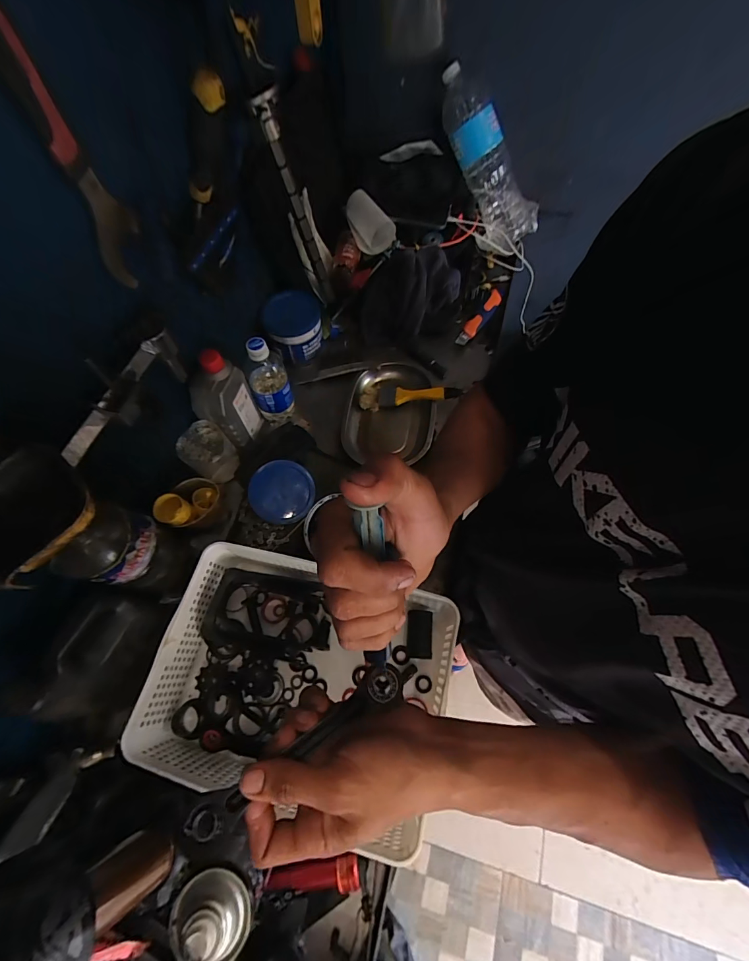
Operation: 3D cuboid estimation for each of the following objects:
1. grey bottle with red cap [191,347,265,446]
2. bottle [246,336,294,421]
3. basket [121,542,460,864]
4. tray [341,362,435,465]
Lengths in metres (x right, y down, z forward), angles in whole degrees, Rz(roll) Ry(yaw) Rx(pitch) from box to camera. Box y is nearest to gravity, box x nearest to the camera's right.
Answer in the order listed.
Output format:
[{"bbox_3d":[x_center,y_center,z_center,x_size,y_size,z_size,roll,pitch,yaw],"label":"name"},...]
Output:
[{"bbox_3d":[-0.221,-0.116,0.588,0.048,0.163,0.075,13,66,9],"label":"grey bottle with red cap"},{"bbox_3d":[-0.170,-0.159,0.624,0.063,0.153,0.050,-19,65,-6],"label":"bottle"},{"bbox_3d":[-0.088,0.234,0.456,0.321,0.095,0.258,13,66,8],"label":"basket"},{"bbox_3d":[0.026,-0.124,0.694,0.157,0.033,0.185,2,65,4],"label":"tray"}]

